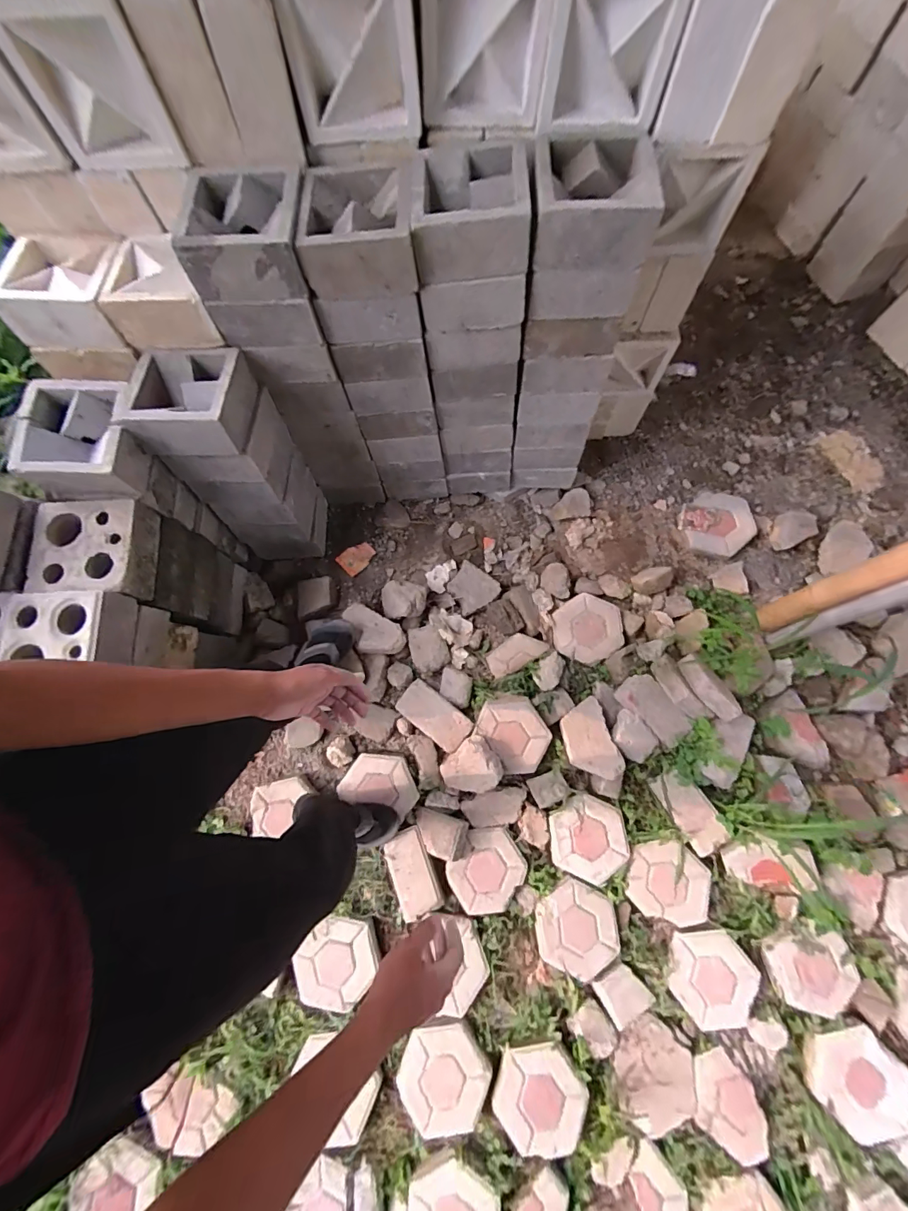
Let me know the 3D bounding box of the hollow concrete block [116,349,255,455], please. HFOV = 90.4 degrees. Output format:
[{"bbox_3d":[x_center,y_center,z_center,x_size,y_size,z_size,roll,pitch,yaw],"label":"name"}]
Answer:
[{"bbox_3d":[-0.535,-0.411,0.916,0.215,0.102,0.182,-3,74,0],"label":"hollow concrete block"}]

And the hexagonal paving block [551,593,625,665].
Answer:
[{"bbox_3d":[0.404,0.068,1.350,0.212,0.051,0.196,-33,74,-9],"label":"hexagonal paving block"}]

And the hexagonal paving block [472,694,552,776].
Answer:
[{"bbox_3d":[0.168,0.356,1.272,0.173,0.068,0.212,-39,75,-11],"label":"hexagonal paving block"}]

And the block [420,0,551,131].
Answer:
[{"bbox_3d":[0.048,-0.967,0.761,0.206,0.195,0.141,-3,74,0],"label":"block"}]

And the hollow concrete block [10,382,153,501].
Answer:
[{"bbox_3d":[-0.742,-0.329,0.913,0.225,0.122,0.195,-1,74,1],"label":"hollow concrete block"}]

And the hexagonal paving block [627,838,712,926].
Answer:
[{"bbox_3d":[0.557,0.711,1.157,0.191,0.044,0.185,15,73,6],"label":"hexagonal paving block"}]

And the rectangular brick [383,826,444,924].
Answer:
[{"bbox_3d":[-0.111,0.714,1.200,0.104,0.043,0.208,-20,72,-5],"label":"rectangular brick"}]

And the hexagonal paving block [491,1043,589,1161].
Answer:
[{"bbox_3d":[0.196,1.129,1.028,0.201,0.042,0.185,-3,72,0],"label":"hexagonal paving block"}]

